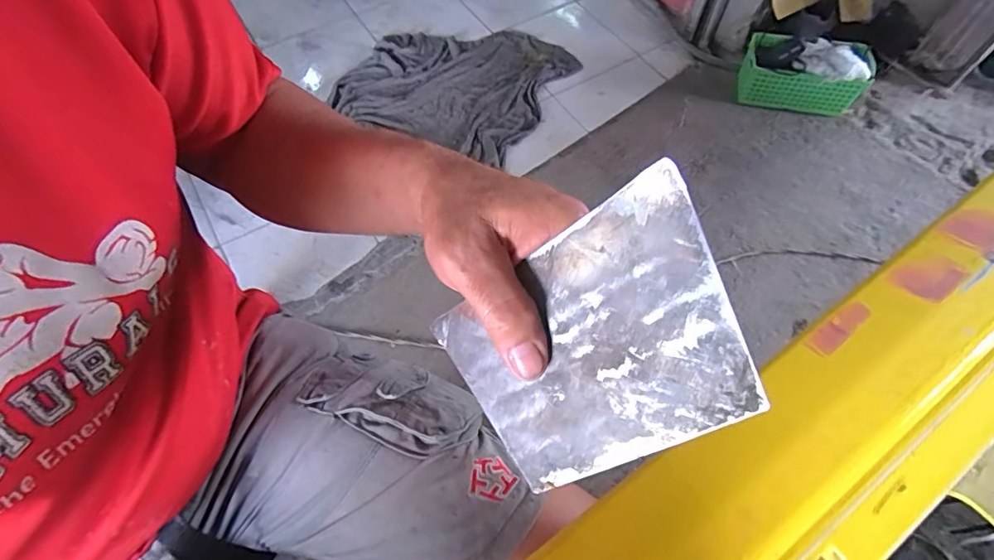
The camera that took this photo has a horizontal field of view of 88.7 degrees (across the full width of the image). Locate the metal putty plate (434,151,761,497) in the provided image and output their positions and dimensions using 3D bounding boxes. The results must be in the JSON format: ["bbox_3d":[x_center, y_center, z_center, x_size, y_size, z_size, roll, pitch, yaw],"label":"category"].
[{"bbox_3d":[0.037,0.030,0.222,0.004,0.135,0.096,-6,66,-55],"label":"metal putty plate"}]

